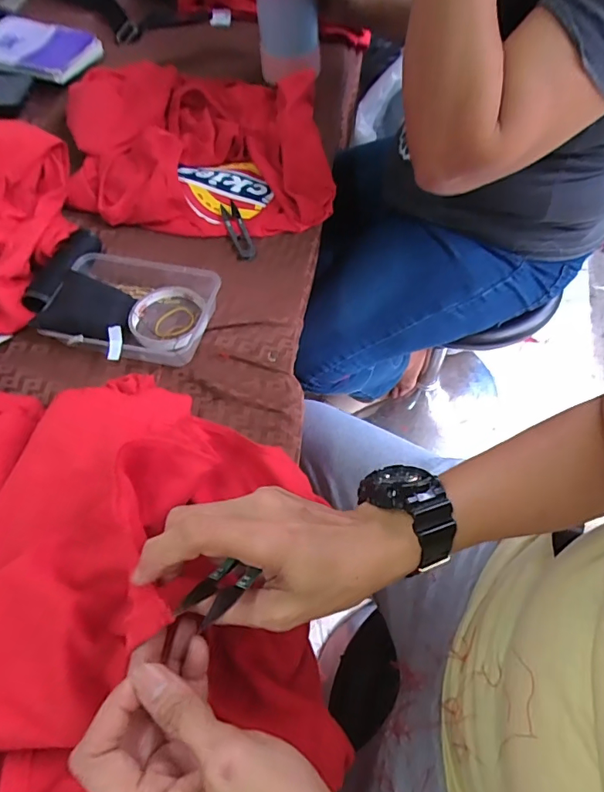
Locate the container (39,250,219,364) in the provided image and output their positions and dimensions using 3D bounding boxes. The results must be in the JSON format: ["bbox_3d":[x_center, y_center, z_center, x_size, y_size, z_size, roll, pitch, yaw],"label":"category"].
[{"bbox_3d":[-0.183,-0.095,0.524,0.163,0.043,0.130,10,63,9],"label":"container"}]

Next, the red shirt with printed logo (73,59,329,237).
[{"bbox_3d":[-0.149,-0.378,0.667,0.346,0.059,0.371,-7,61,0],"label":"red shirt with printed logo"}]

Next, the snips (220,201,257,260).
[{"bbox_3d":[-0.082,-0.212,0.609,0.023,0.007,0.101,-18,62,-6],"label":"snips"}]

